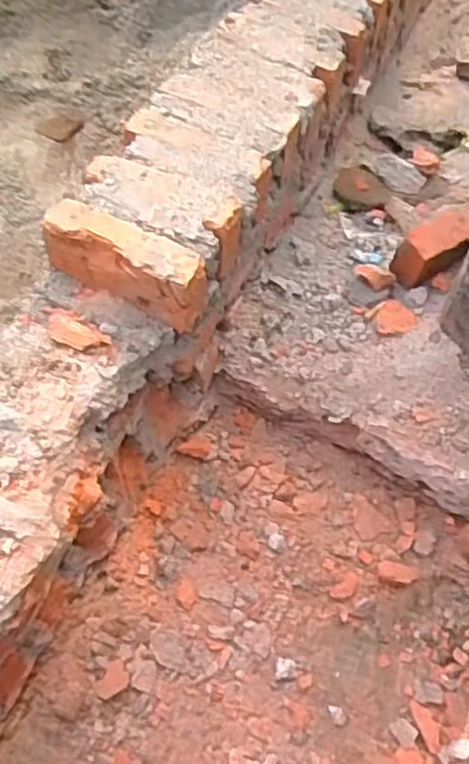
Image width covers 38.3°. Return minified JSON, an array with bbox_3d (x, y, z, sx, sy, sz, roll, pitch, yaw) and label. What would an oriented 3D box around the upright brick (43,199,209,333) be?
[{"bbox_3d":[-0.103,-0.113,0.649,0.155,0.069,0.047,22,61,11],"label":"upright brick"}]

